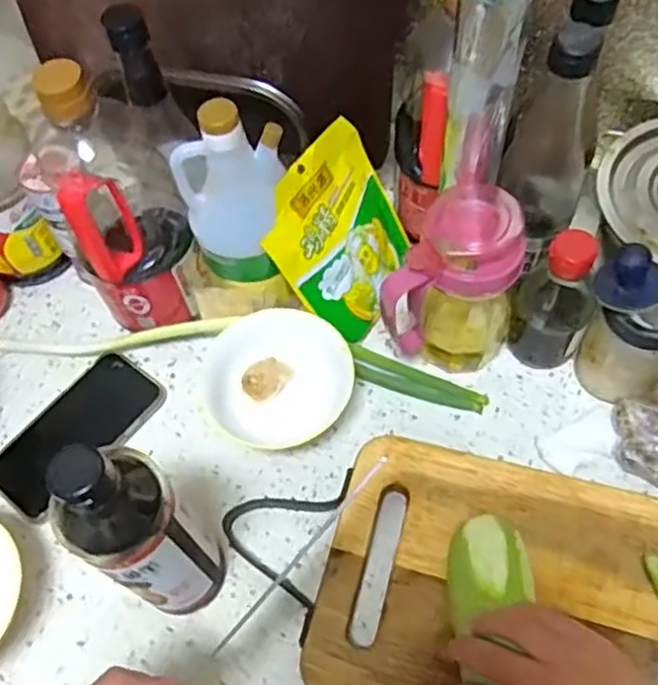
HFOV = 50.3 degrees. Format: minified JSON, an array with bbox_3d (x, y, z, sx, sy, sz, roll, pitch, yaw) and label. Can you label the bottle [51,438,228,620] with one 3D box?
[{"bbox_3d":[-0.112,0.119,0.432,0.052,0.248,0.062,26,65,18],"label":"bottle"}]

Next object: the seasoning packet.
[{"bbox_3d":[0.013,-0.093,0.593,0.020,0.144,0.135,4,56,47],"label":"seasoning packet"}]

